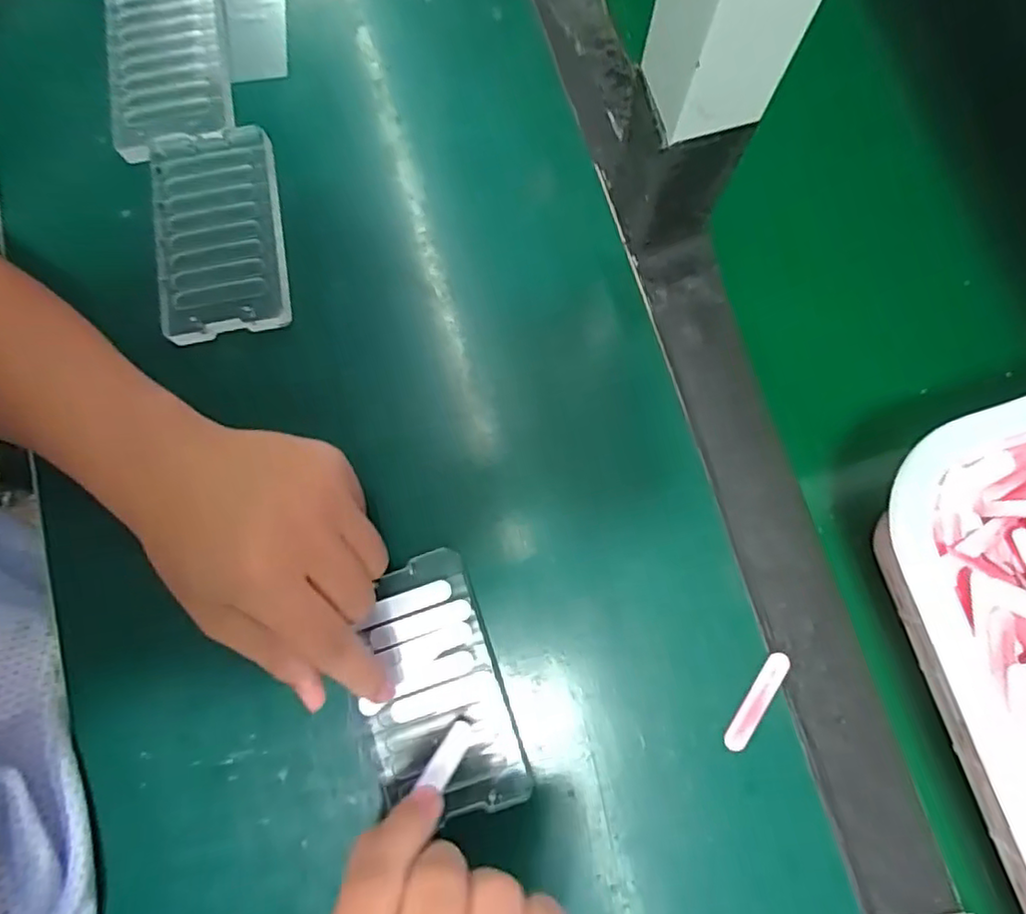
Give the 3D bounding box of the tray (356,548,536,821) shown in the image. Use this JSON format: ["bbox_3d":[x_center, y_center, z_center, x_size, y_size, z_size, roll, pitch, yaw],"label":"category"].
[{"bbox_3d":[-0.041,0.111,0.301,0.066,0.009,0.118,-19,79,-2],"label":"tray"}]

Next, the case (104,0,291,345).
[{"bbox_3d":[-0.185,-0.179,0.365,0.077,0.014,0.235,-19,79,-2],"label":"case"}]

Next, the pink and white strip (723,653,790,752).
[{"bbox_3d":[0.118,0.118,0.301,0.012,0.004,0.051,32,81,7],"label":"pink and white strip"}]

